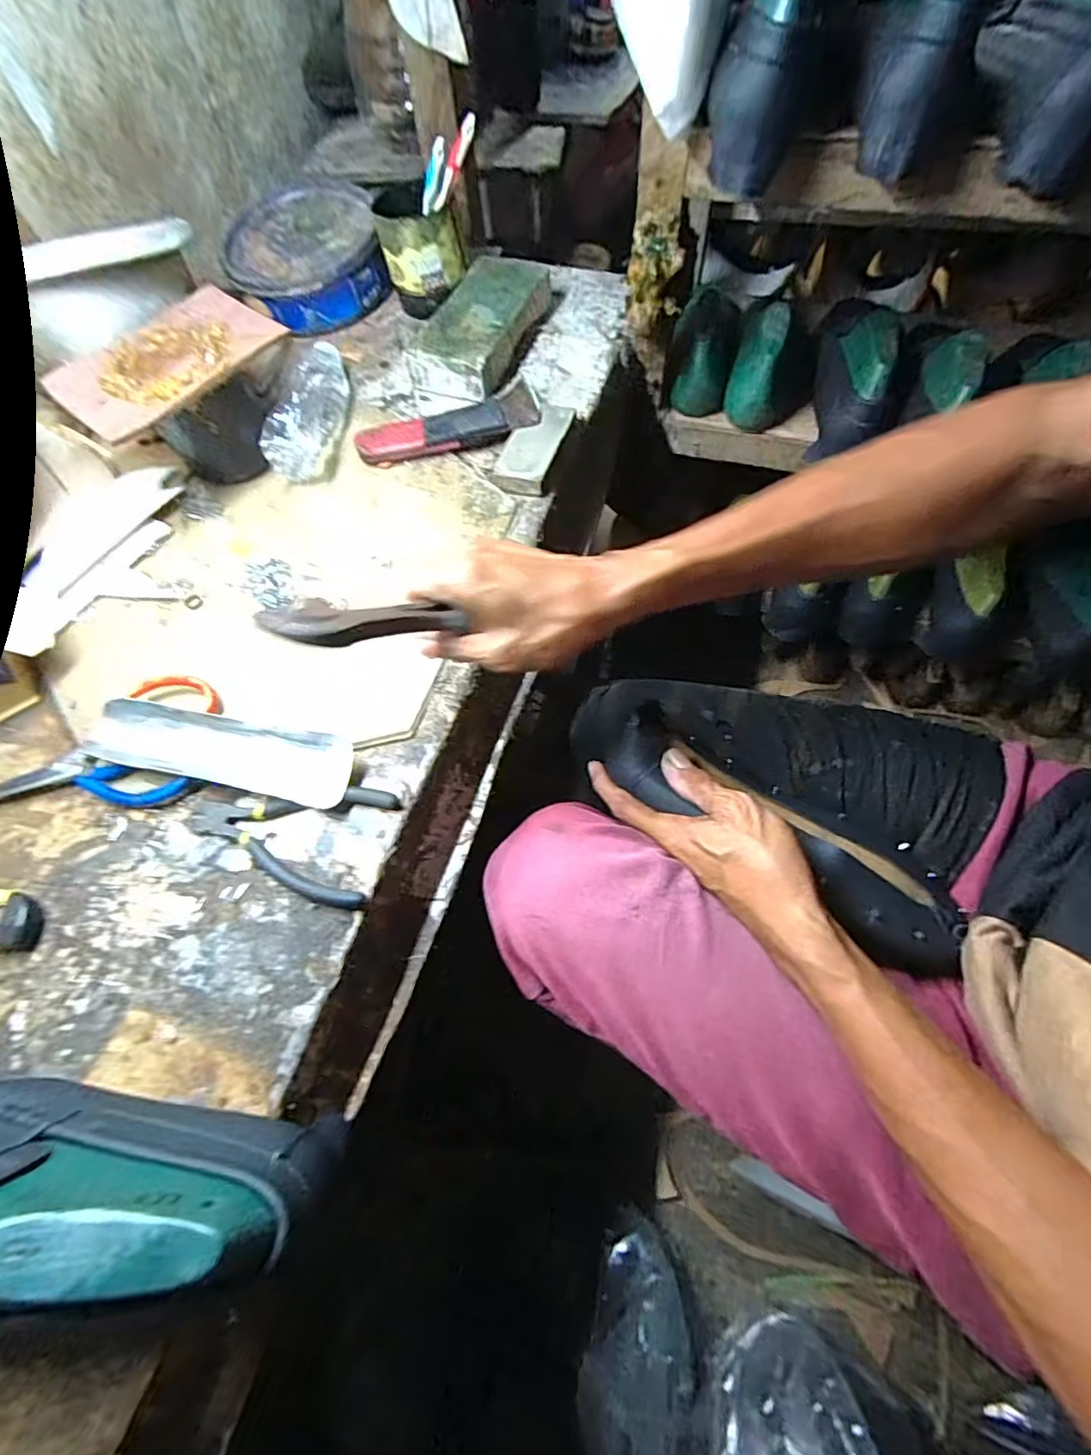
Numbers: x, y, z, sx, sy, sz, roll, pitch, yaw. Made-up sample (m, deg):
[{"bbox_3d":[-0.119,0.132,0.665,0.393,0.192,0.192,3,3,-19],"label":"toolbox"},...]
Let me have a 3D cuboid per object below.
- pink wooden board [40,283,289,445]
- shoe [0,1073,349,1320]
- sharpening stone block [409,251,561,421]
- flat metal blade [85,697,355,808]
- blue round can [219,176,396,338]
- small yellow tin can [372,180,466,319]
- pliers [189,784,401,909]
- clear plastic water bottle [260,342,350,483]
[{"bbox_3d":[-0.333,-0.324,0.501,0.120,0.010,0.178,37,70,20],"label":"pink wooden board"},{"bbox_3d":[-0.243,0.219,0.273,0.275,0.103,0.088,-6,62,0],"label":"shoe"},{"bbox_3d":[-0.070,-0.428,0.611,0.106,0.040,0.223,16,66,11],"label":"sharpening stone block"},{"bbox_3d":[-0.233,0.015,0.409,0.191,0.010,0.050,12,71,4],"label":"flat metal blade"},{"bbox_3d":[-0.280,-0.556,0.676,0.172,0.064,0.198,-14,64,-3],"label":"blue round can"},{"bbox_3d":[-0.133,-0.517,0.624,0.083,0.098,0.072,-11,64,-2],"label":"small yellow tin can"},{"bbox_3d":[-0.180,0.072,0.390,0.144,0.012,0.078,8,65,8],"label":"pliers"},{"bbox_3d":[-0.234,-0.327,0.576,0.054,0.045,0.175,-2,64,3],"label":"clear plastic water bottle"}]

